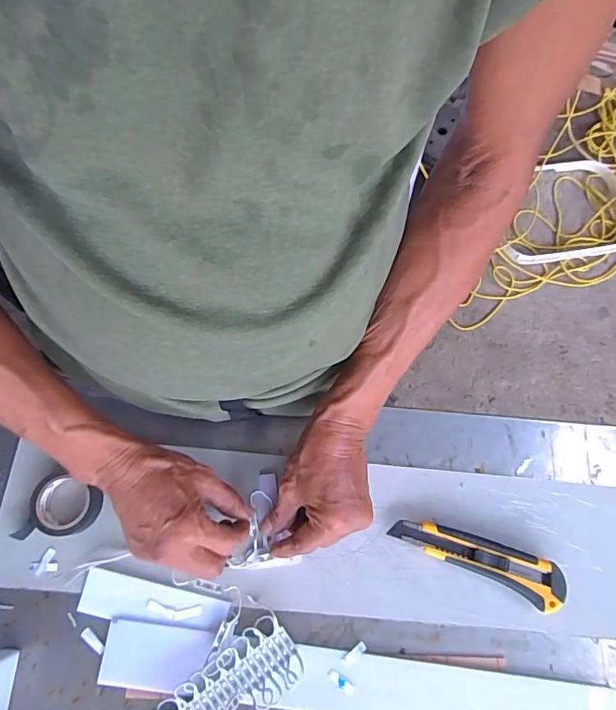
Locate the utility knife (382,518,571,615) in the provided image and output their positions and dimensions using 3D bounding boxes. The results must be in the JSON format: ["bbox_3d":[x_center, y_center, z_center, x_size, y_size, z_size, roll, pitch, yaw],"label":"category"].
[{"bbox_3d":[0.159,0.189,0.436,0.159,0.019,0.039,23,72,5],"label":"utility knife"}]

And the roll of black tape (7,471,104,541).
[{"bbox_3d":[-0.236,0.141,0.436,0.078,0.018,0.057,-4,72,-4],"label":"roll of black tape"}]

